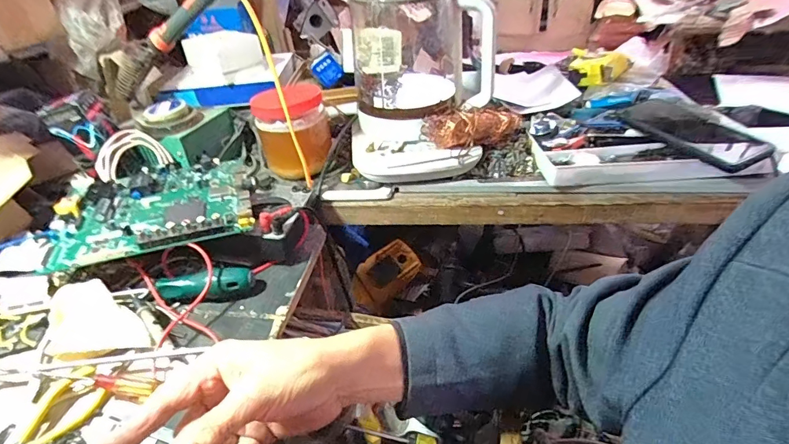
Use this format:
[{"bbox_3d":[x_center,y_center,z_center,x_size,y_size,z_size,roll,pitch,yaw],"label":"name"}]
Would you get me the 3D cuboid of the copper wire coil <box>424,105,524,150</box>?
[{"bbox_3d":[0.102,-0.127,0.583,0.132,0.044,0.045,-14,37,-12],"label":"copper wire coil"}]

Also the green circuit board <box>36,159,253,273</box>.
[{"bbox_3d":[-0.266,-0.025,0.494,0.192,0.018,0.172,-13,38,-15],"label":"green circuit board"}]

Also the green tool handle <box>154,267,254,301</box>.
[{"bbox_3d":[-0.192,0.064,0.450,0.090,0.022,0.026,-6,37,2],"label":"green tool handle"}]

